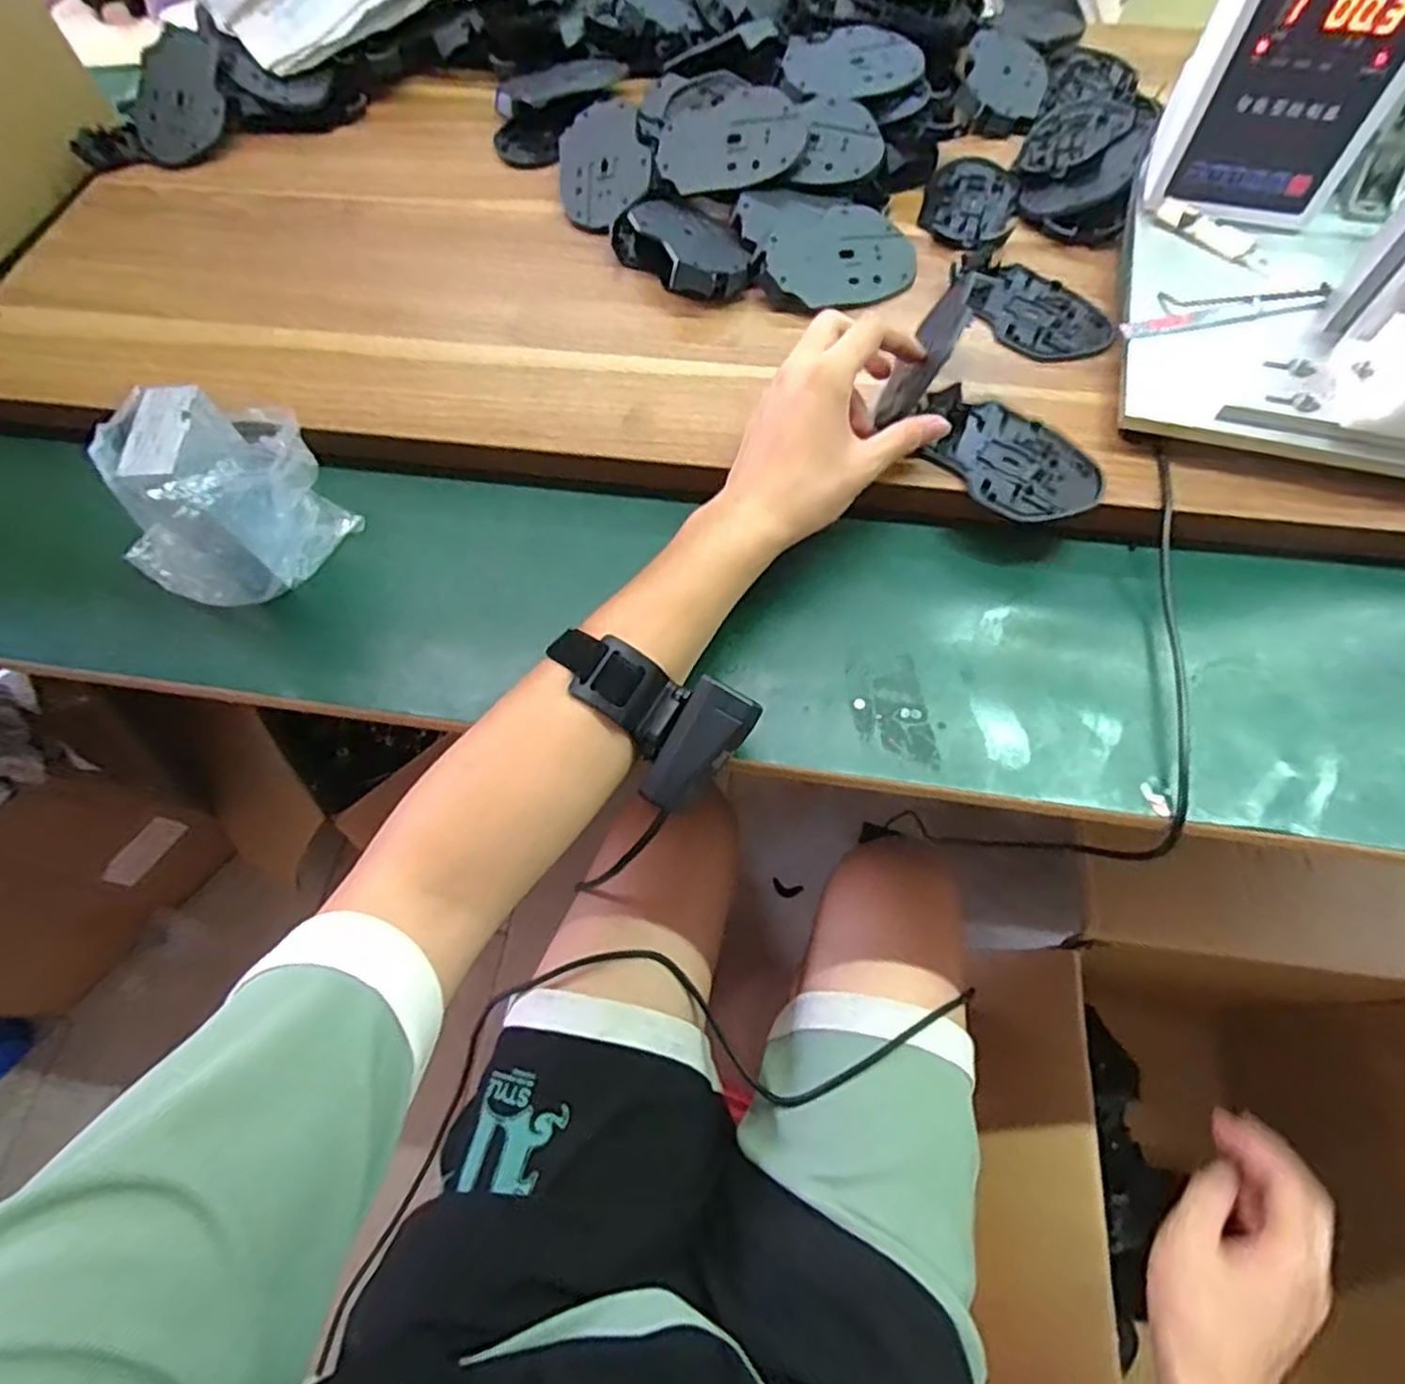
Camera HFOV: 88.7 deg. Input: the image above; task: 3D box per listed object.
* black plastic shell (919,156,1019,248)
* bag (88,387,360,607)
[{"bbox_3d":[0.210,-0.385,0.561,0.067,0.008,0.124,14,66,10],"label":"black plastic shell"},{"bbox_3d":[-0.272,-0.108,0.413,0.080,0.121,0.120,39,72,19],"label":"bag"}]

